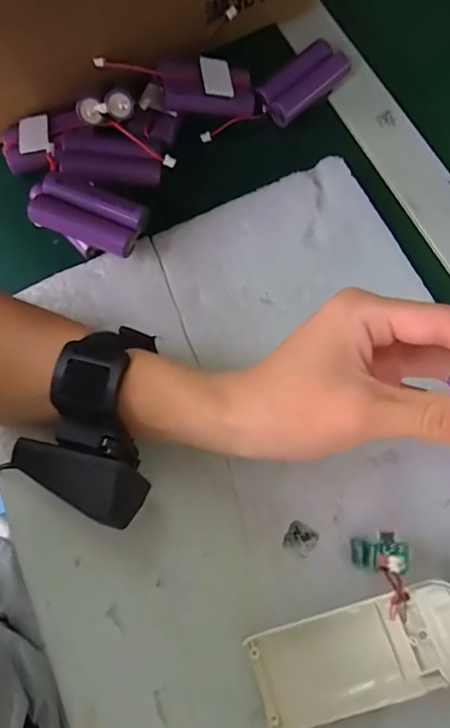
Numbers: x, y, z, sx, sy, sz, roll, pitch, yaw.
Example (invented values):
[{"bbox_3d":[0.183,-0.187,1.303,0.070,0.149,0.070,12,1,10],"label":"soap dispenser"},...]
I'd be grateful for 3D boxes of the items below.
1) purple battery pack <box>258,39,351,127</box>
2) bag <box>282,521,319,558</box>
[{"bbox_3d":[0.056,-0.203,0.349,0.069,0.021,0.029,-41,76,-11],"label":"purple battery pack"},{"bbox_3d":[0.042,0.096,0.265,0.016,0.004,0.015,30,76,10],"label":"bag"}]

